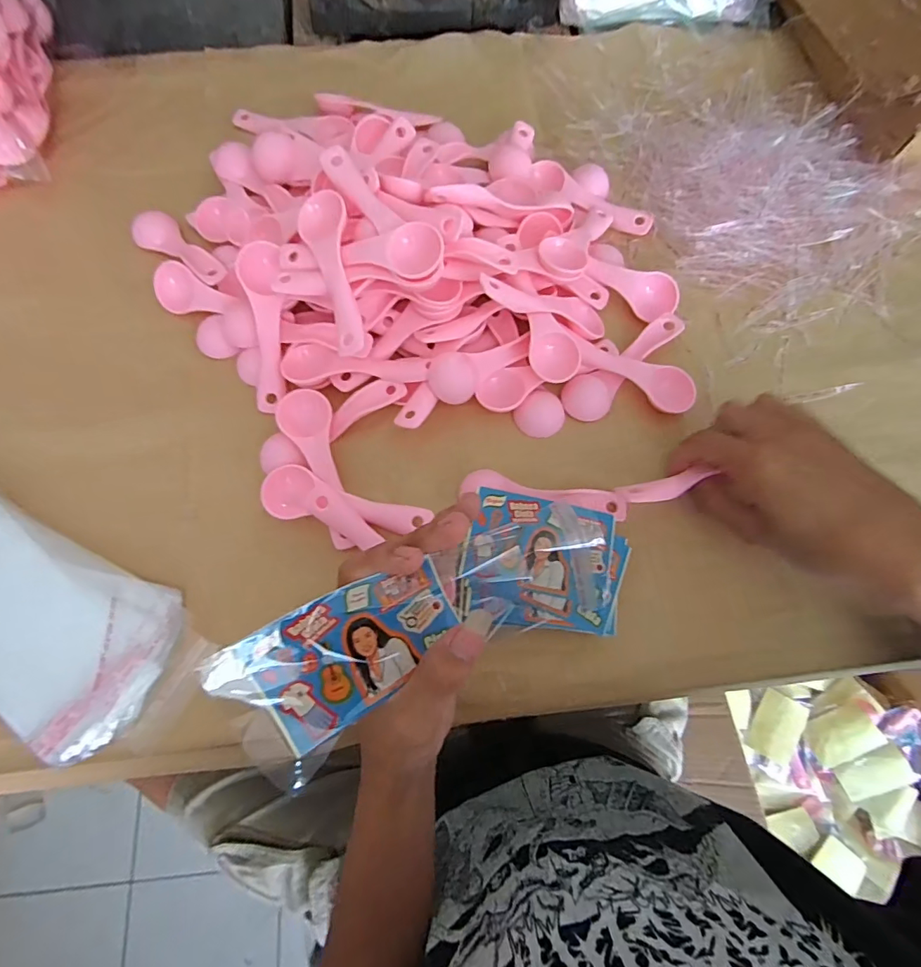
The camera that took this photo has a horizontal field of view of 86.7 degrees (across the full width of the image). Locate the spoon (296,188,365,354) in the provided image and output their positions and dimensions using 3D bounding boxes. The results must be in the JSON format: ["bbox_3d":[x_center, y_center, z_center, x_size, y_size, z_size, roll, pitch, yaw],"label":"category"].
[{"bbox_3d":[-0.081,-0.137,0.317,0.030,0.012,0.111,-14,86,-6],"label":"spoon"}]

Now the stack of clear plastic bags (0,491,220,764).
[{"bbox_3d":[-0.275,0.096,0.295,0.220,0.018,0.136,27,73,8],"label":"stack of clear plastic bags"}]

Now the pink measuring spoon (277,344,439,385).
[{"bbox_3d":[-0.073,-0.084,0.341,0.103,0.012,0.027,3,71,0],"label":"pink measuring spoon"}]

